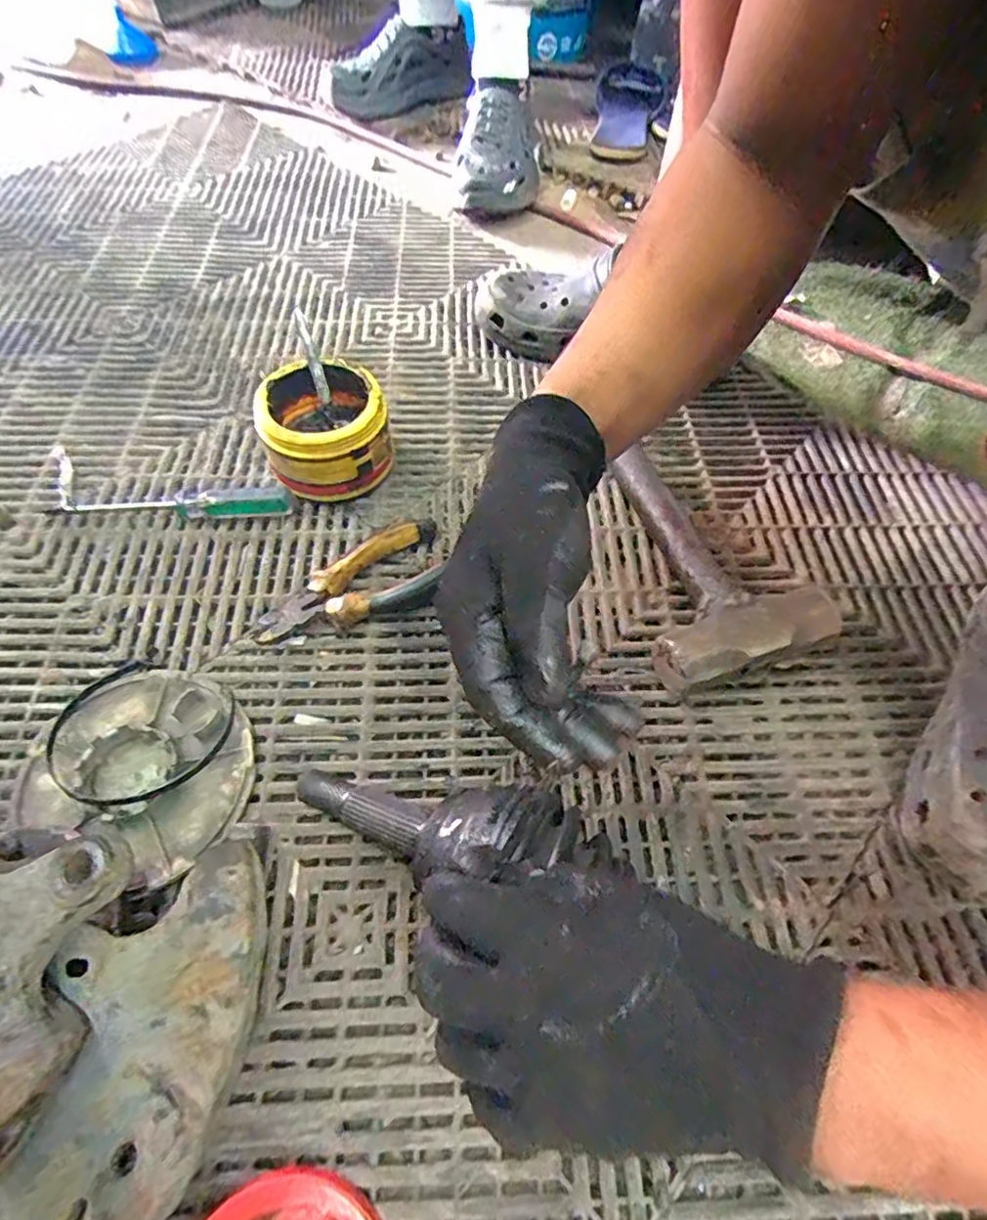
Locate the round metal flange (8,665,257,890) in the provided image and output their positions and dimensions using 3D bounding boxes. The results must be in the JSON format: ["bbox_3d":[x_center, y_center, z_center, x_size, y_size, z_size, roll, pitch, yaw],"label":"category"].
[{"bbox_3d":[-0.220,0.095,0.381,0.132,0.033,0.118,22,59,12],"label":"round metal flange"}]

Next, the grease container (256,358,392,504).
[{"bbox_3d":[-0.138,-0.153,0.507,0.099,0.075,0.110,-3,58,-4],"label":"grease container"}]

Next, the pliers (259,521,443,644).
[{"bbox_3d":[-0.105,-0.015,0.451,0.141,0.020,0.060,-33,64,-20],"label":"pliers"}]

